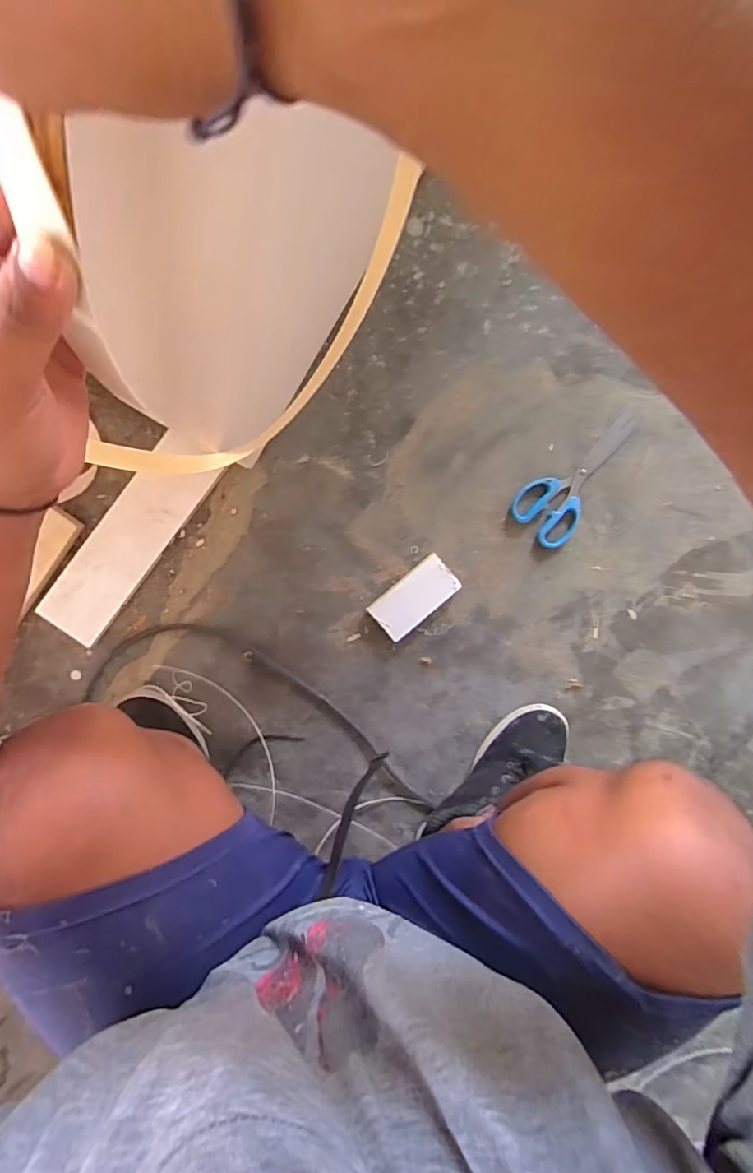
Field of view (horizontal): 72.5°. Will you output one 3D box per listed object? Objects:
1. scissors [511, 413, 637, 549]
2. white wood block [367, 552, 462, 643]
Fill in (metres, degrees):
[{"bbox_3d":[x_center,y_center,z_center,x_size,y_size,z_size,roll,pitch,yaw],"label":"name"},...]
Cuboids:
[{"bbox_3d":[0.251,-0.133,0.634,0.082,0.012,0.175,44,93,-8],"label":"scissors"},{"bbox_3d":[0.047,0.014,0.637,0.108,0.019,0.055,-42,99,3],"label":"white wood block"}]

